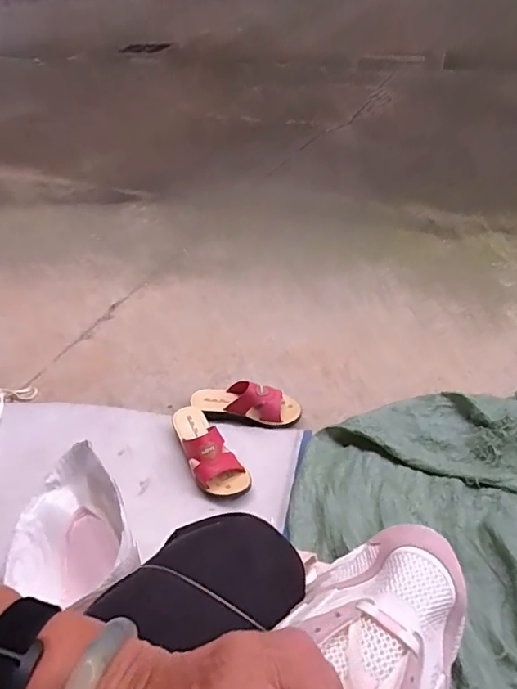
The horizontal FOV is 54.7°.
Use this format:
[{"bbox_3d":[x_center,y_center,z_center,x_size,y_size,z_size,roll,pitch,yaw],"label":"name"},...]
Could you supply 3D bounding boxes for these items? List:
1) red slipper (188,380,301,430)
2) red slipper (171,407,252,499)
[{"bbox_3d":[-0.028,0.121,1.049,0.228,0.069,0.086,0,42,7],"label":"red slipper"},{"bbox_3d":[-0.103,0.196,0.962,0.087,0.078,0.229,-24,45,-18],"label":"red slipper"}]

